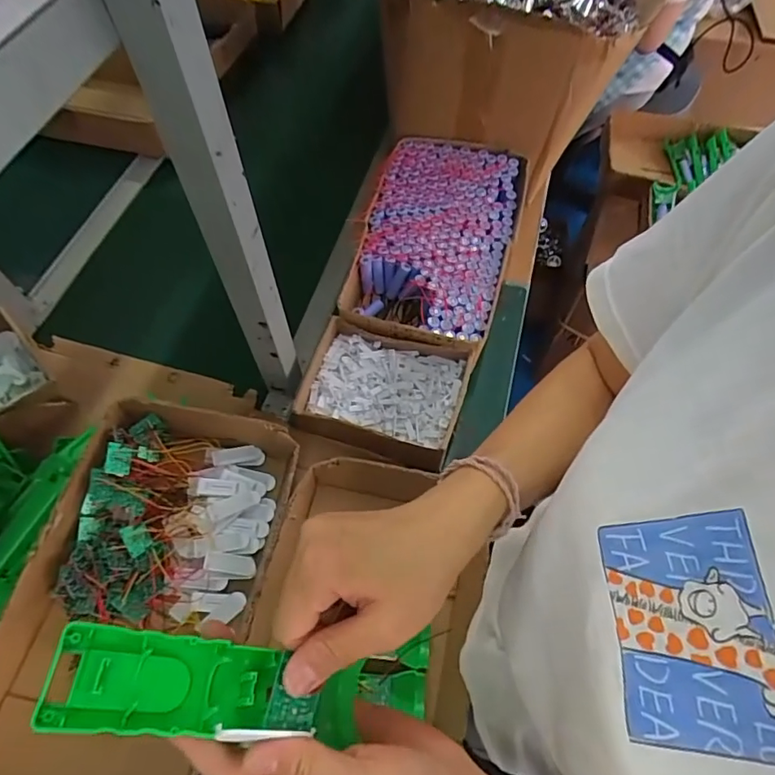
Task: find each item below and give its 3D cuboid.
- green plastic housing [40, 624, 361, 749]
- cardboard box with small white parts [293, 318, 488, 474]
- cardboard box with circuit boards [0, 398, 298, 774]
[{"bbox_3d":[-0.085,0.148,0.256,0.146,0.025,0.040,19,59,-19],"label":"green plastic housing"},{"bbox_3d":[-0.006,0.007,0.715,0.215,0.071,0.183,17,62,10],"label":"cardboard box with small white parts"},{"bbox_3d":[-0.256,0.232,0.543,0.224,0.093,0.435,12,62,7],"label":"cardboard box with circuit boards"}]

